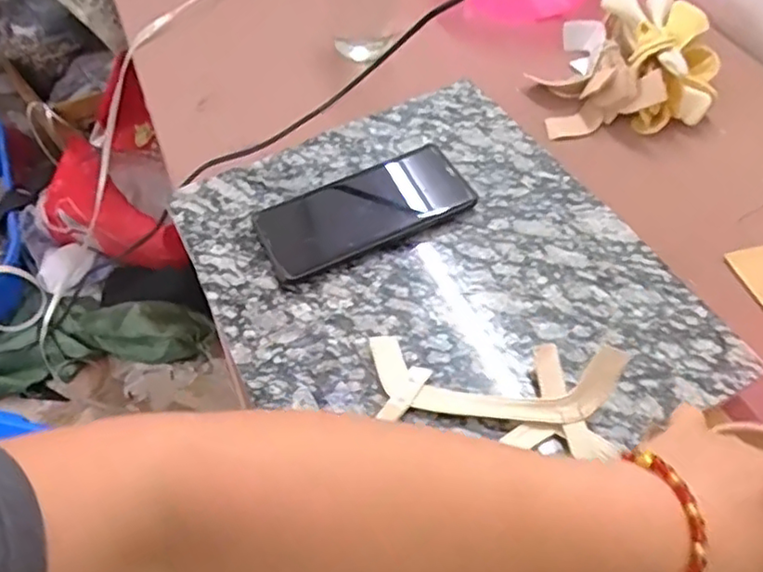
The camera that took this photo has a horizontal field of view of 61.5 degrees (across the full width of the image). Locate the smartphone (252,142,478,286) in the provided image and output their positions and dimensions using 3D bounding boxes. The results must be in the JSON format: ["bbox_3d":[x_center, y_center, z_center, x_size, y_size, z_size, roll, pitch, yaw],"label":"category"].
[{"bbox_3d":[-0.012,-0.059,0.495,0.163,0.012,0.078,-21,54,-13],"label":"smartphone"}]

